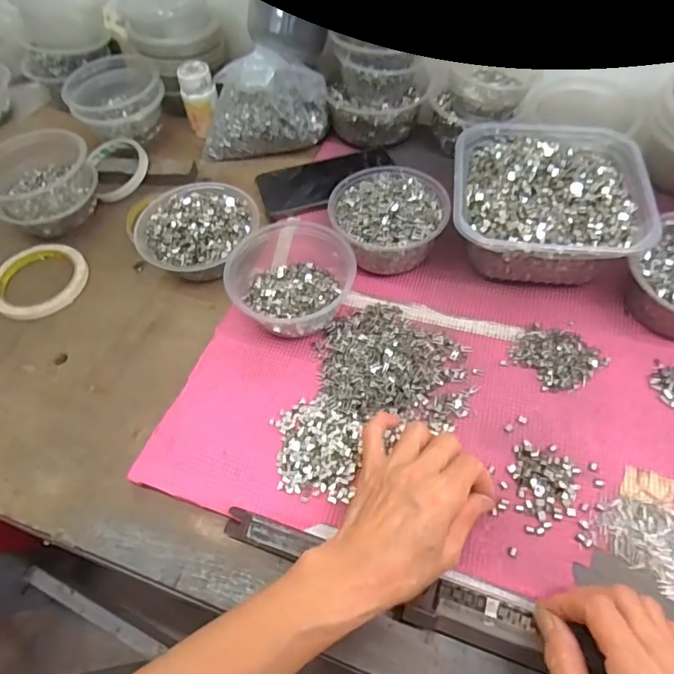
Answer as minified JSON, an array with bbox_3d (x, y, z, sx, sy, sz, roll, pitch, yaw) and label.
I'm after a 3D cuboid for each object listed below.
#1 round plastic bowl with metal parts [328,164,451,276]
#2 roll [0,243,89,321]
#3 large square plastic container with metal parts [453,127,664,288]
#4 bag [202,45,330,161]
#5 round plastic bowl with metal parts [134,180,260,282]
[{"bbox_3d":[0.051,-0.118,0.521,0.109,0.061,0.115,-2,57,3],"label":"round plastic bowl with metal parts"},{"bbox_3d":[-0.316,-0.060,0.546,0.092,0.014,0.095,-2,57,3],"label":"roll"},{"bbox_3d":[0.203,-0.140,0.516,0.168,0.073,0.196,6,57,8],"label":"large square plastic container with metal parts"},{"bbox_3d":[-0.090,-0.275,0.612,0.150,0.110,0.065,8,58,10],"label":"bag"},{"bbox_3d":[-0.144,-0.110,0.534,0.116,0.055,0.111,-2,57,3],"label":"round plastic bowl with metal parts"}]

